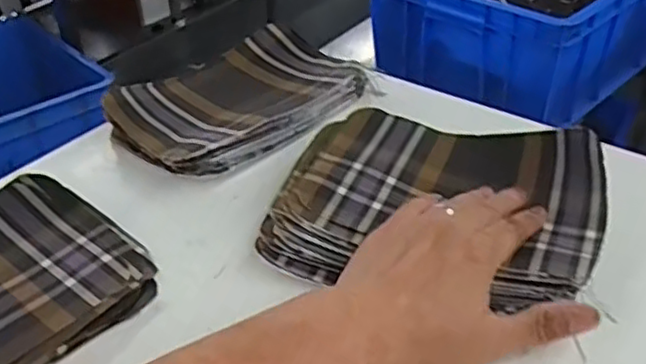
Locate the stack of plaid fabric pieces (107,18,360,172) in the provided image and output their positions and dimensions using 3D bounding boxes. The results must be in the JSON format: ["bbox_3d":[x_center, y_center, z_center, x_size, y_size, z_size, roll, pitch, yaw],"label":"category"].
[{"bbox_3d":[-0.074,-0.072,0.581,0.142,0.037,0.202,29,46,35],"label":"stack of plaid fabric pieces"}]

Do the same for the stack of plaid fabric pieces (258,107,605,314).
[{"bbox_3d":[0.079,0.009,0.463,0.203,0.048,0.168,8,33,16],"label":"stack of plaid fabric pieces"}]

